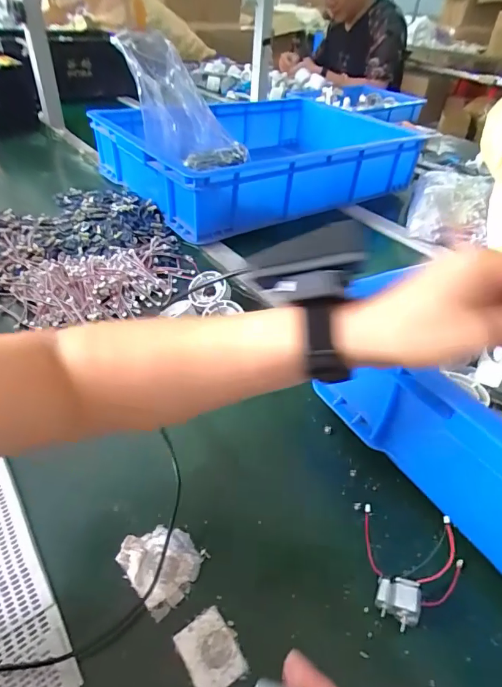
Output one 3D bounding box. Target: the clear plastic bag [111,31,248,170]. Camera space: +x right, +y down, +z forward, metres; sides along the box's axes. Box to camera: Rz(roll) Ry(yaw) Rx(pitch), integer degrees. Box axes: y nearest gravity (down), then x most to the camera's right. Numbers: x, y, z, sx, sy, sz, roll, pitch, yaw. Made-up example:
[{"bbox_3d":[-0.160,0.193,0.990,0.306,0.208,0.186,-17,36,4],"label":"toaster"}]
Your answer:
[{"bbox_3d":[-0.115,-0.465,0.788,0.207,0.195,0.163,6,41,1],"label":"clear plastic bag"}]

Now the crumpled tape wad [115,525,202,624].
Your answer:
[{"bbox_3d":[-0.073,0.177,0.337,0.053,0.005,0.064,-29,51,-33],"label":"crumpled tape wad"}]

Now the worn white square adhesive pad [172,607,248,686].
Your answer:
[{"bbox_3d":[-0.029,0.219,0.295,0.037,0.004,0.047,-23,48,-28],"label":"worn white square adhesive pad"}]

